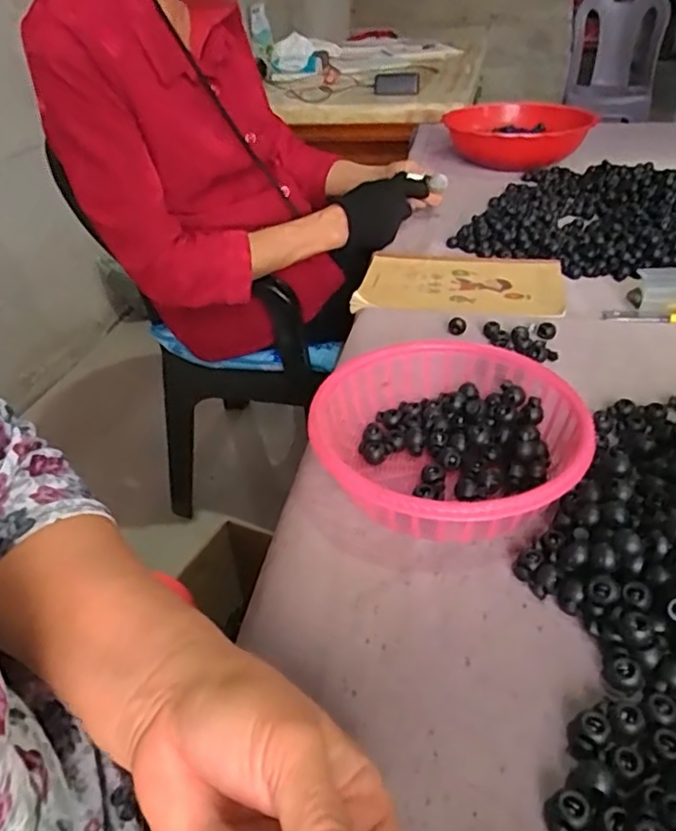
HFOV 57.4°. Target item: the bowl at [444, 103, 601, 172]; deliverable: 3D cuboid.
[{"bbox_3d":[0.294,-0.466,1.029,0.225,0.062,0.218,-3,37,2],"label":"bowl"}]

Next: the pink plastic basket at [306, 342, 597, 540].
[{"bbox_3d":[0.069,0.018,0.398,0.166,0.053,0.167,-3,37,2],"label":"pink plastic basket"}]

